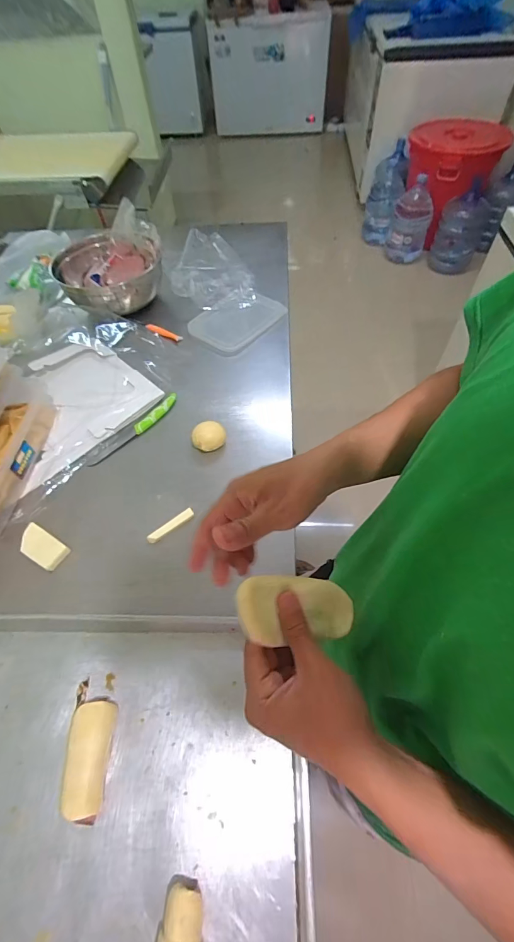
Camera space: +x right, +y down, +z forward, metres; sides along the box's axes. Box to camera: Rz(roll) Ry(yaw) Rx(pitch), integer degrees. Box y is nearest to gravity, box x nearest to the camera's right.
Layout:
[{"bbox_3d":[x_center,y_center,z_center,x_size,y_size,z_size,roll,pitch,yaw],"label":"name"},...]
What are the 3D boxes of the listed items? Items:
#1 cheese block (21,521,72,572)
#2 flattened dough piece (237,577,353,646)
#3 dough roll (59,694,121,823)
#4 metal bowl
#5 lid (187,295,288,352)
[{"bbox_3d":[-0.305,0.109,0.542,0.070,0.020,0.039,27,61,19],"label":"cheese block"},{"bbox_3d":[0.036,0.119,0.326,0.111,0.025,0.049,13,51,-28],"label":"flattened dough piece"},{"bbox_3d":[-0.171,0.292,0.391,0.042,0.045,0.101,-1,56,2],"label":"dough roll"},{"bbox_3d":[-0.325,-0.442,0.853,0.220,0.099,0.225,-1,56,1],"label":"metal bowl"},{"bbox_3d":[-0.038,-0.328,0.827,0.140,0.013,0.199,38,65,24],"label":"lid"}]

